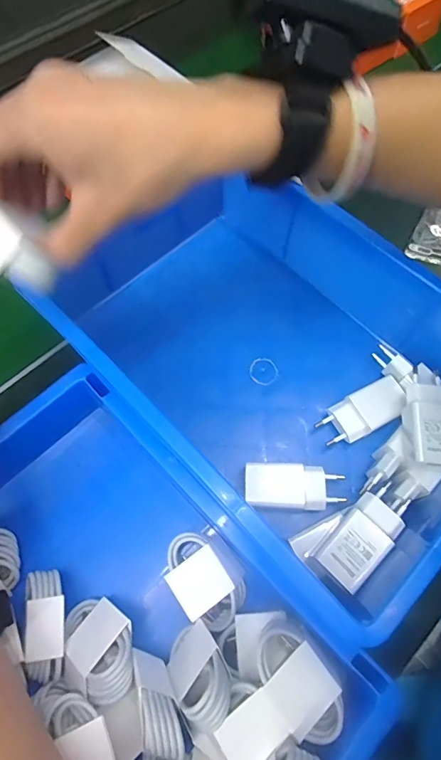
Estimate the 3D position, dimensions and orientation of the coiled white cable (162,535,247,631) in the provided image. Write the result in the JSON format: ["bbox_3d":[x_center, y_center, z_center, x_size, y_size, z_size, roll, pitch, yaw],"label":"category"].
[{"bbox_3d":[-0.010,0.144,0.311,0.047,0.026,0.064,-37,69,-12],"label":"coiled white cable"}]

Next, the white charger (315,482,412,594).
[{"bbox_3d":[0.105,0.113,0.309,0.035,0.025,0.076,39,74,18],"label":"white charger"}]

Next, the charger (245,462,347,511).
[{"bbox_3d":[0.059,0.084,0.339,0.077,0.019,0.035,3,66,4],"label":"charger"}]

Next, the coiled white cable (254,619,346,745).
[{"bbox_3d":[0.050,0.186,0.266,0.041,0.024,0.064,-34,69,-12],"label":"coiled white cable"}]

